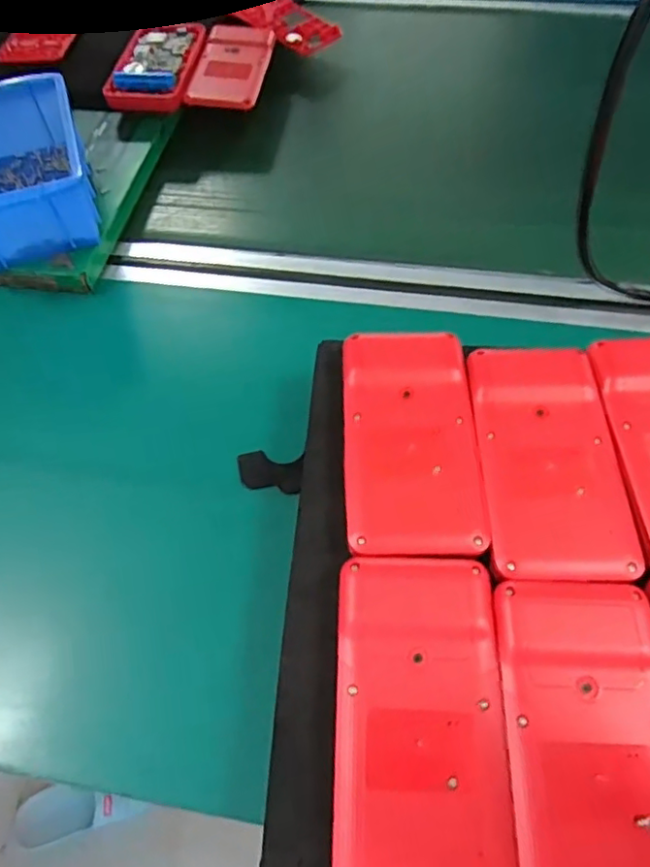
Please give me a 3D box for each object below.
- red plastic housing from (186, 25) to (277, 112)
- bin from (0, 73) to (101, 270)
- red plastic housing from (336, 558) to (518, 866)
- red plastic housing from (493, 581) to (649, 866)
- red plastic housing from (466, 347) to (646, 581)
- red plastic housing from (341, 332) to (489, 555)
[{"bbox_3d":[-0.081,-0.322,0.505,0.059,0.010,0.117,7,63,1],"label":"red plastic housing"},{"bbox_3d":[-0.218,-0.185,0.409,0.095,0.055,0.143,-18,59,-9],"label":"bin"},{"bbox_3d":[0.035,0.107,0.214,0.060,0.018,0.117,1,58,2],"label":"red plastic housing"},{"bbox_3d":[0.098,0.114,0.208,0.062,0.018,0.115,0,54,4],"label":"red plastic housing"},{"bbox_3d":[0.103,0.009,0.266,0.063,0.014,0.116,0,58,2],"label":"red plastic housing"},{"bbox_3d":[0.040,0.000,0.274,0.062,0.015,0.115,-1,58,2],"label":"red plastic housing"}]

